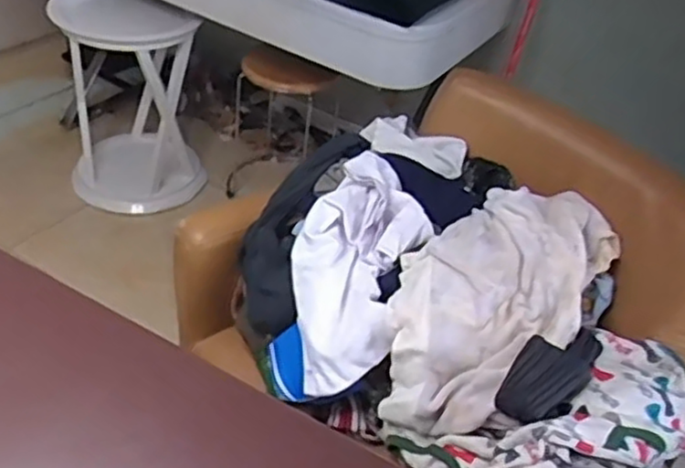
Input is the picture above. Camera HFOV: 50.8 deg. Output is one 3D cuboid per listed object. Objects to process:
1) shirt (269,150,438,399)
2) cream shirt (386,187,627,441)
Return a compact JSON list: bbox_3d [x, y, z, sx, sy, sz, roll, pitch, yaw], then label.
[{"bbox_3d":[0.016,0.055,1.028,0.162,0.086,0.367,16,72,10],"label":"shirt"},{"bbox_3d":[0.209,0.081,1.002,0.227,0.131,0.428,34,66,29],"label":"cream shirt"}]

